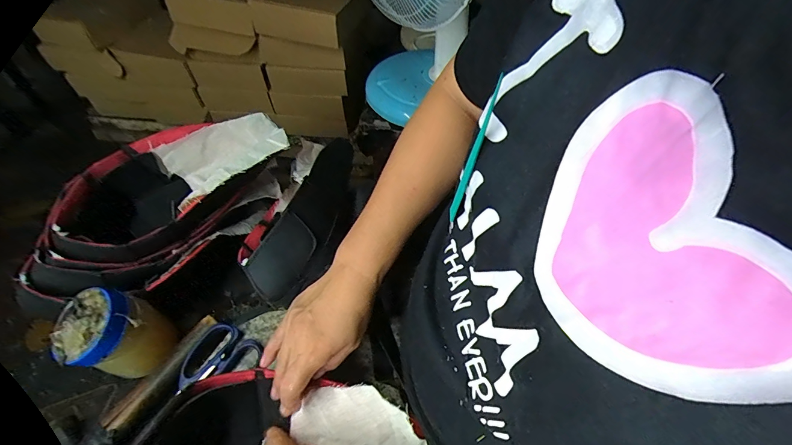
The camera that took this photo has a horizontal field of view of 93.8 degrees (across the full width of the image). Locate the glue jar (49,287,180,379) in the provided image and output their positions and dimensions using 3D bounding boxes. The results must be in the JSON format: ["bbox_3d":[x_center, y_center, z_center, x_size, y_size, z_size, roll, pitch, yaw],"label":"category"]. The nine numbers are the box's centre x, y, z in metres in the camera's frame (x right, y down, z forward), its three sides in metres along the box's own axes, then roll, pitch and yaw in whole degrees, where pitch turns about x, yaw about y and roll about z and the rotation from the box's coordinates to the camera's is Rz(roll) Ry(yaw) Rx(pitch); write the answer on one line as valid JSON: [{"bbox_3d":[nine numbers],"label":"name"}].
[{"bbox_3d":[-0.298,0.119,0.393,0.067,0.084,0.081,25,56,20],"label":"glue jar"}]

